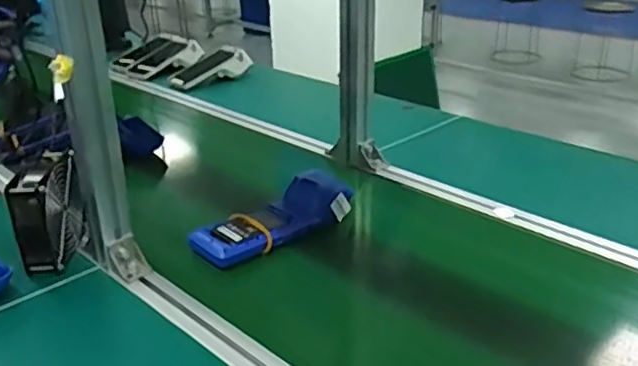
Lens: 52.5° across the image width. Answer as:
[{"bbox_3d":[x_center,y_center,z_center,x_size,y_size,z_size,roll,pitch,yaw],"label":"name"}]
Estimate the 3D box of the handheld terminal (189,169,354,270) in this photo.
[{"bbox_3d":[-0.063,0.044,0.866,0.225,0.052,0.087,-22,32,-37],"label":"handheld terminal"}]

